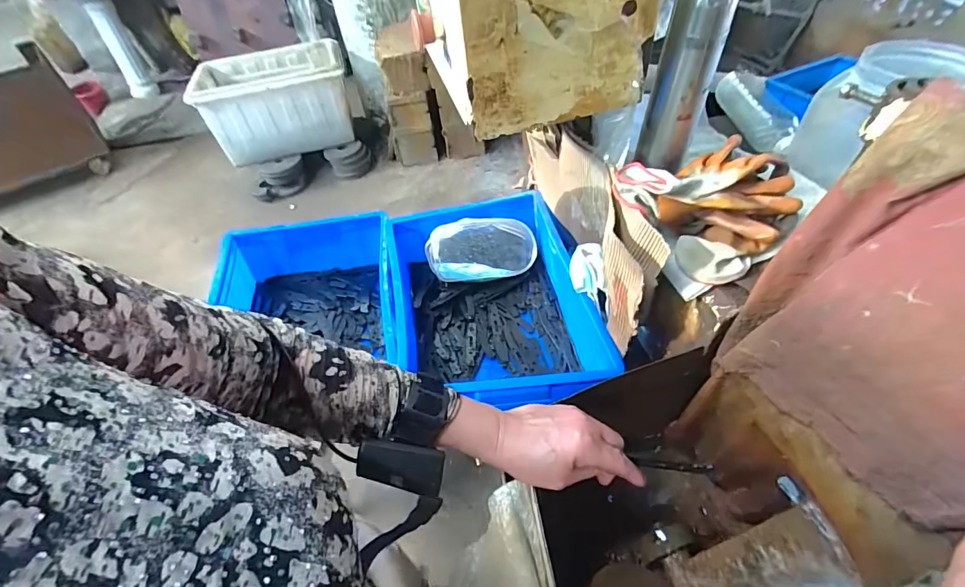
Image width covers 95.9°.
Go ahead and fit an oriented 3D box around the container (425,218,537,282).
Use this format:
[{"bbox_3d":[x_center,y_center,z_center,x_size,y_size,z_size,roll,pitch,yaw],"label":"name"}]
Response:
[{"bbox_3d":[-0.004,-0.082,0.837,0.199,0.060,0.116,-8,86,-1],"label":"container"}]

